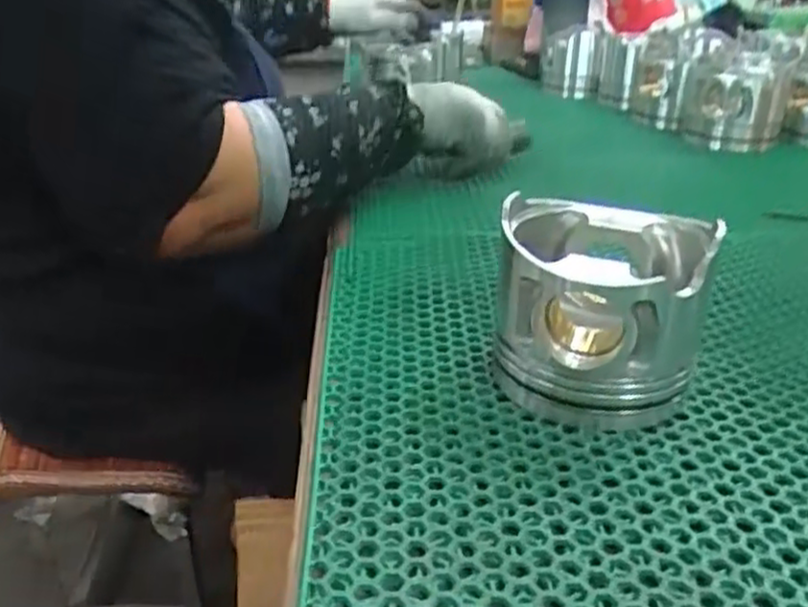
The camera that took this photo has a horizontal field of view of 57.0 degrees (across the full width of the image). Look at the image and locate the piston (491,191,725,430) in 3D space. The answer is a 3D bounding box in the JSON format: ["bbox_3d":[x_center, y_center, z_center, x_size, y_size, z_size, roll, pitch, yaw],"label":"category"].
[{"bbox_3d":[0.109,0.002,0.417,0.110,0.094,0.108,13,29,24],"label":"piston"}]

